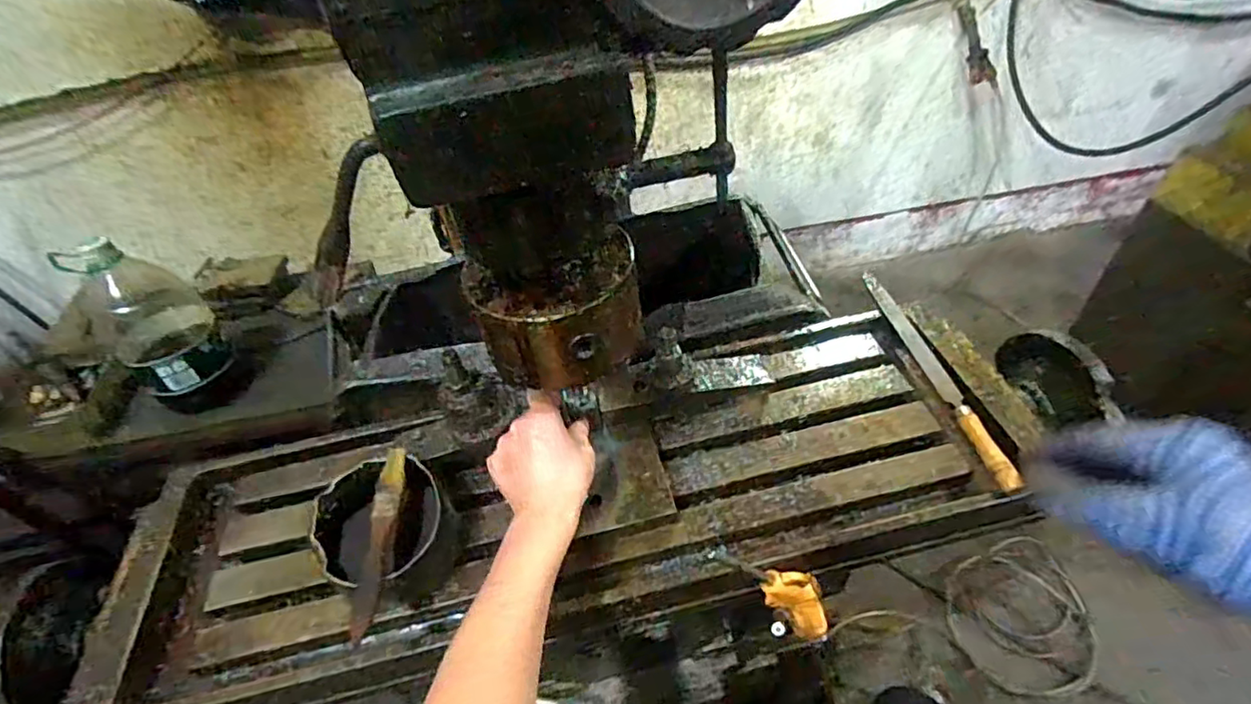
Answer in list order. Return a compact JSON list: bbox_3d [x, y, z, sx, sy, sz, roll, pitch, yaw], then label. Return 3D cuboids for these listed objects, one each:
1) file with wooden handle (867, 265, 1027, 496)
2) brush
[{"bbox_3d":[0.303,0.008,0.594,0.024,0.021,0.298,-8,45,-1],"label":"file with wooden handle"},{"bbox_3d":[-0.192,0.143,0.472,0.017,0.020,0.154,-5,45,1],"label":"brush"}]

